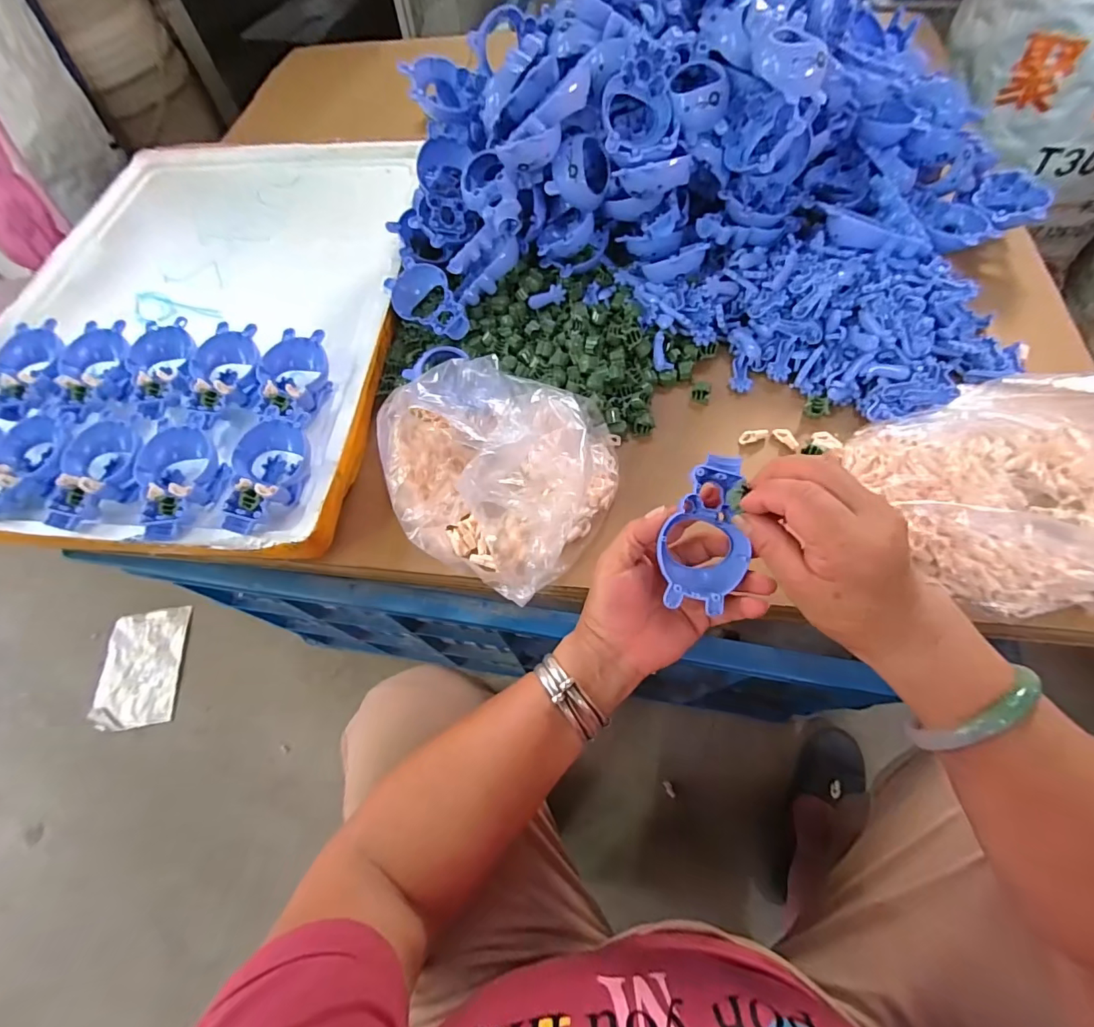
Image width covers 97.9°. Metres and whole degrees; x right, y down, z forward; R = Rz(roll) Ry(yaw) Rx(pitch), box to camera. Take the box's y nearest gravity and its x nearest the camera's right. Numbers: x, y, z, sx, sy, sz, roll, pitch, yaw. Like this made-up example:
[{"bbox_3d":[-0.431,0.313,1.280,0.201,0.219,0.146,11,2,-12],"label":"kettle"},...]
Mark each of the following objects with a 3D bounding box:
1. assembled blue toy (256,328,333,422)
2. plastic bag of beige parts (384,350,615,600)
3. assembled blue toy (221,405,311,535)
[{"bbox_3d":[-0.227,-0.118,0.427,0.057,0.035,0.094,6,63,7],"label":"assembled blue toy"},{"bbox_3d":[-0.038,-0.032,0.371,0.180,0.103,0.167,6,63,7],"label":"plastic bag of beige parts"},{"bbox_3d":[-0.223,-0.034,0.383,0.059,0.031,0.103,10,64,9],"label":"assembled blue toy"}]

